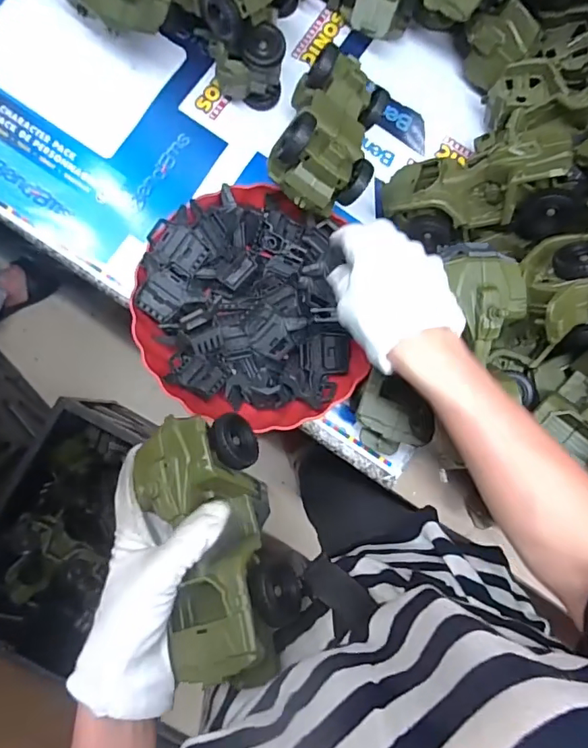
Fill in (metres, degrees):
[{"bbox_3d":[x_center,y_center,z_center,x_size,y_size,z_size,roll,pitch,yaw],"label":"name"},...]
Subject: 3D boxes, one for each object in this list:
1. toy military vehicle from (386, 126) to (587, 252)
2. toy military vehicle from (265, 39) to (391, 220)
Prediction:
[{"bbox_3d":[0.178,-0.175,0.488,0.180,0.070,0.087,5,84,33],"label":"toy military vehicle"},{"bbox_3d":[0.033,-0.232,0.487,0.093,0.065,0.163,22,63,-22],"label":"toy military vehicle"}]

